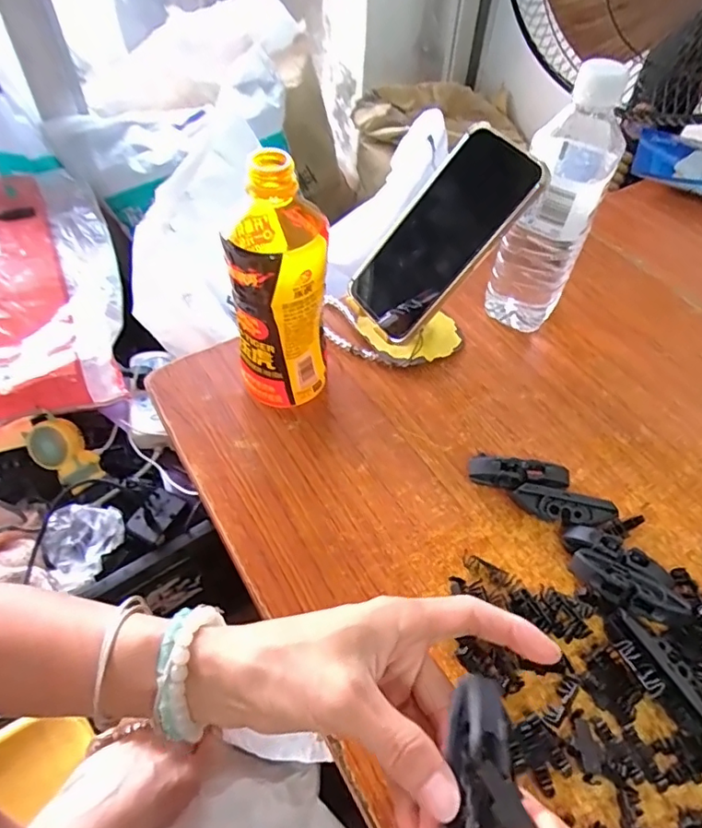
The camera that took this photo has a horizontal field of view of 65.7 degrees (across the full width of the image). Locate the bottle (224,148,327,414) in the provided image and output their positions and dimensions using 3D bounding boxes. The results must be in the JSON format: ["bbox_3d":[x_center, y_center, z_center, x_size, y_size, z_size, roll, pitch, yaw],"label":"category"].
[{"bbox_3d":[-0.051,-0.089,0.391,0.062,0.186,0.073,-3,52,-4],"label":"bottle"}]

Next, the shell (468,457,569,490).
[{"bbox_3d":[0.124,0.046,0.401,0.072,0.021,0.020,7,52,4],"label":"shell"}]

